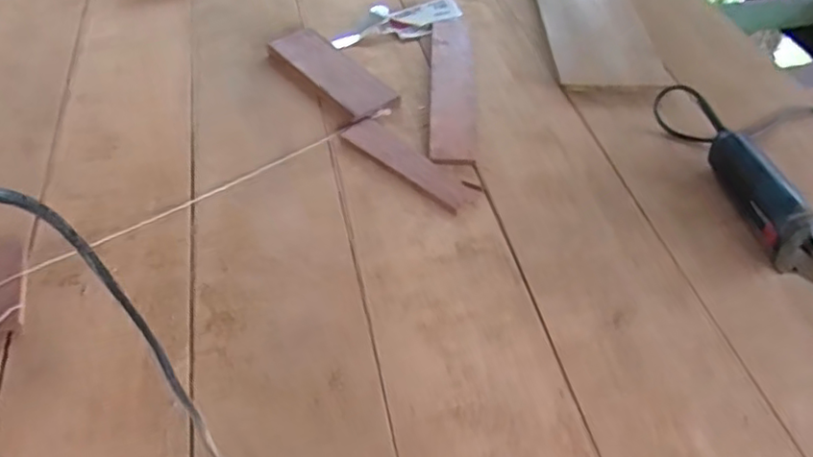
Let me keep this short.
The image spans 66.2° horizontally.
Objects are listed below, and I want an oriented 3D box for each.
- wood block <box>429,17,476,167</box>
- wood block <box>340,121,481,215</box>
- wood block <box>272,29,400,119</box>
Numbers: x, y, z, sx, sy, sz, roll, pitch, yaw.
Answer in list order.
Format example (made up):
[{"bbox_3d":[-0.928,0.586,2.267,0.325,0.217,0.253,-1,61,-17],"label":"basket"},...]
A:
[{"bbox_3d":[0.072,-0.241,1.006,0.066,0.024,0.390,2,49,1],"label":"wood block"},{"bbox_3d":[0.002,-0.093,0.884,0.220,0.009,0.056,34,57,25],"label":"wood block"},{"bbox_3d":[-0.120,-0.252,1.003,0.087,0.017,0.255,-34,57,-26],"label":"wood block"}]

